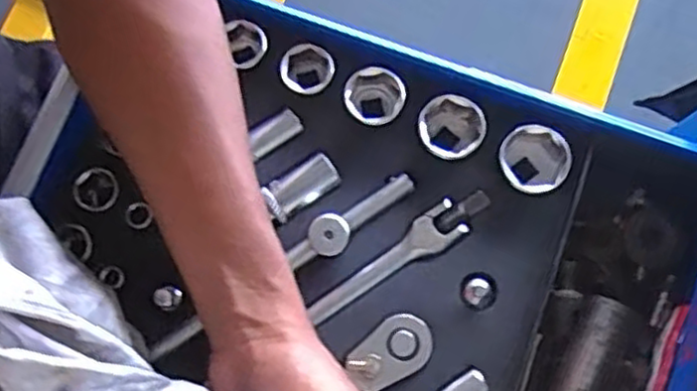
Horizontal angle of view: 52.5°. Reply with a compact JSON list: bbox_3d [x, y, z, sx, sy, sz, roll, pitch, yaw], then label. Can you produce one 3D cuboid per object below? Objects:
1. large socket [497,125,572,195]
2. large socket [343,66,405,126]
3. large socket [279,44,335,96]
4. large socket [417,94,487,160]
[{"bbox_3d":[0.109,-0.020,0.426,0.039,0.039,0.041,0,78,0],"label":"large socket"},{"bbox_3d":[0.016,-0.058,0.432,0.034,0.033,0.034,0,78,0],"label":"large socket"},{"bbox_3d":[-0.025,-0.075,0.435,0.031,0.027,0.028,23,79,4],"label":"large socket"},{"bbox_3d":[0.060,-0.038,0.429,0.038,0.031,0.036,24,79,4],"label":"large socket"}]

